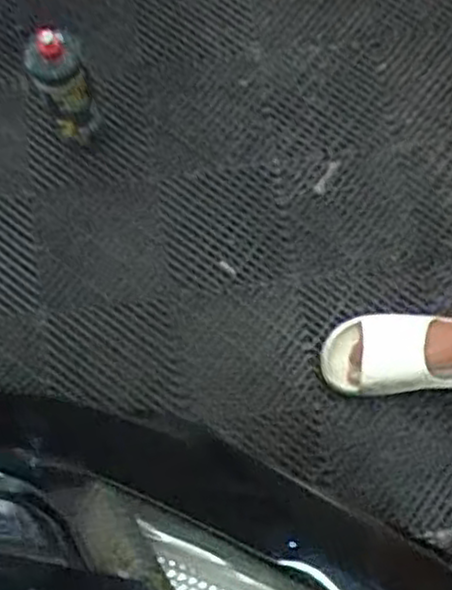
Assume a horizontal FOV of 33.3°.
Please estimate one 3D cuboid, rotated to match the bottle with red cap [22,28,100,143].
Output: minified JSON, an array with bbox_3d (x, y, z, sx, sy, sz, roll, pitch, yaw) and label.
[{"bbox_3d":[-0.226,-0.293,1.042,0.077,0.206,0.088,-24,77,-5],"label":"bottle with red cap"}]

